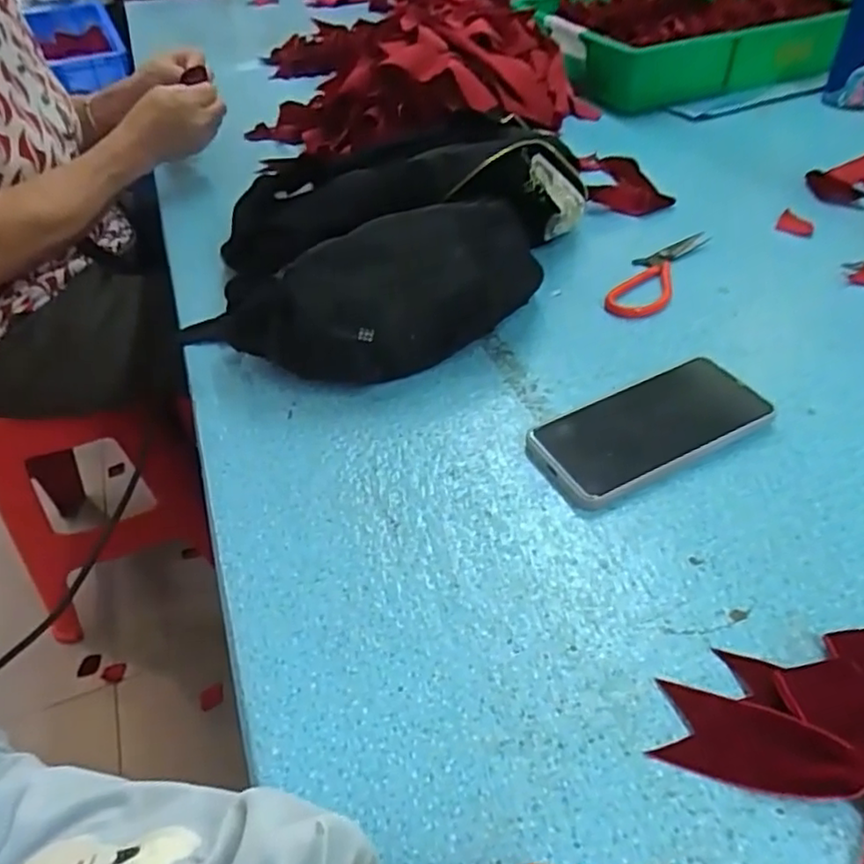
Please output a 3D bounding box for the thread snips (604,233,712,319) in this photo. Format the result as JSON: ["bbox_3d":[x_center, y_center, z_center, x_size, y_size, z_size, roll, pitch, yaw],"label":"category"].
[{"bbox_3d":[0.208,-0.150,0.618,0.049,0.007,0.154,22,51,26],"label":"thread snips"}]

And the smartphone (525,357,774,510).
[{"bbox_3d":[0.150,-0.003,0.466,0.157,0.017,0.076,-21,46,-15],"label":"smartphone"}]

